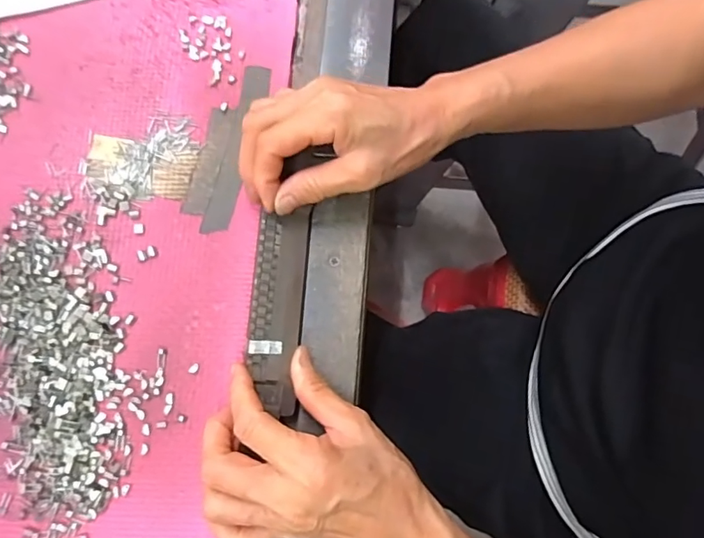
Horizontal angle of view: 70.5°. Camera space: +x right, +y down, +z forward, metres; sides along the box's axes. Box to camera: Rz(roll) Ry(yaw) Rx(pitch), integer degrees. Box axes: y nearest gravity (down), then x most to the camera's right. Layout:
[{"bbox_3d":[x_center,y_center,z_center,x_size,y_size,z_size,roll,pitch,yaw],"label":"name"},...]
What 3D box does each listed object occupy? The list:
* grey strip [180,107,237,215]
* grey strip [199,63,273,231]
[{"bbox_3d":[-0.098,-0.075,0.343,0.018,0.004,0.078,14,80,4],"label":"grey strip"},{"bbox_3d":[-0.079,-0.084,0.343,0.019,0.004,0.123,13,80,3],"label":"grey strip"}]

